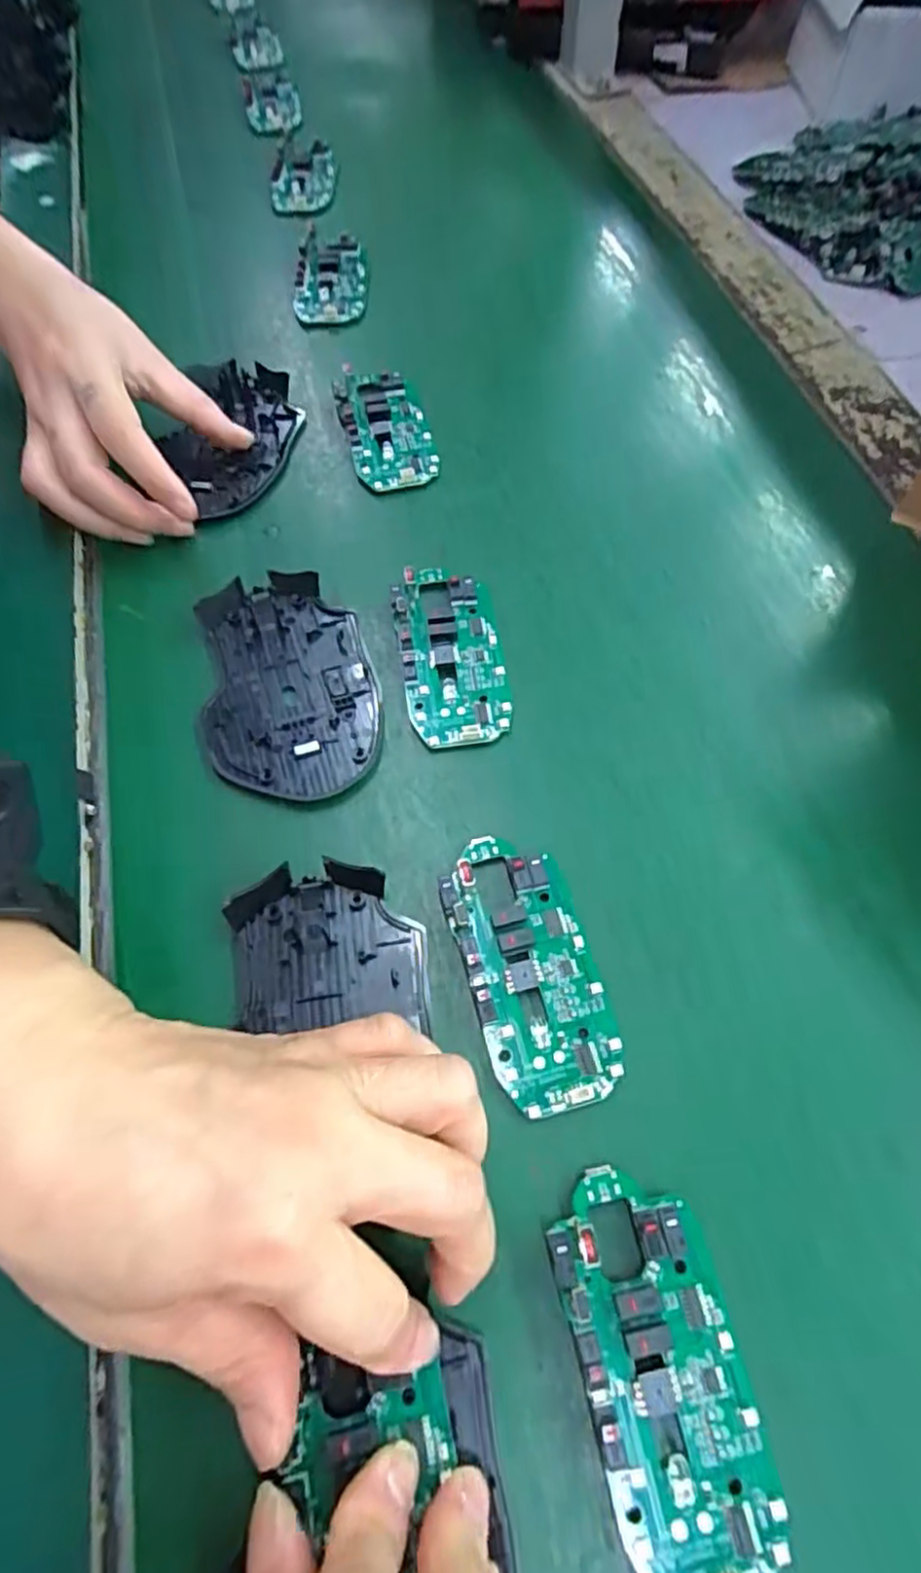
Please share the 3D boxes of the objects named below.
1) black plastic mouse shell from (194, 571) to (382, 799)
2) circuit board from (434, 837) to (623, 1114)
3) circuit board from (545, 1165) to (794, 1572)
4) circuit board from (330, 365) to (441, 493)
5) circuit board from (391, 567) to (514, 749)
[{"bbox_3d":[-0.075,-0.046,0.310,0.072,0.014,0.111,-9,62,-3],"label":"black plastic mouse shell"},{"bbox_3d":[0.024,0.063,0.255,0.044,0.012,0.098,-15,63,-7],"label":"circuit board"},{"bbox_3d":[0.057,0.164,0.200,0.045,0.010,0.097,-13,62,-5],"label":"circuit board"},{"bbox_3d":[-0.041,-0.201,0.398,0.047,0.018,0.081,-13,62,-5],"label":"circuit board"},{"bbox_3d":[-0.004,-0.061,0.319,0.045,0.012,0.091,-8,62,-3],"label":"circuit board"}]

